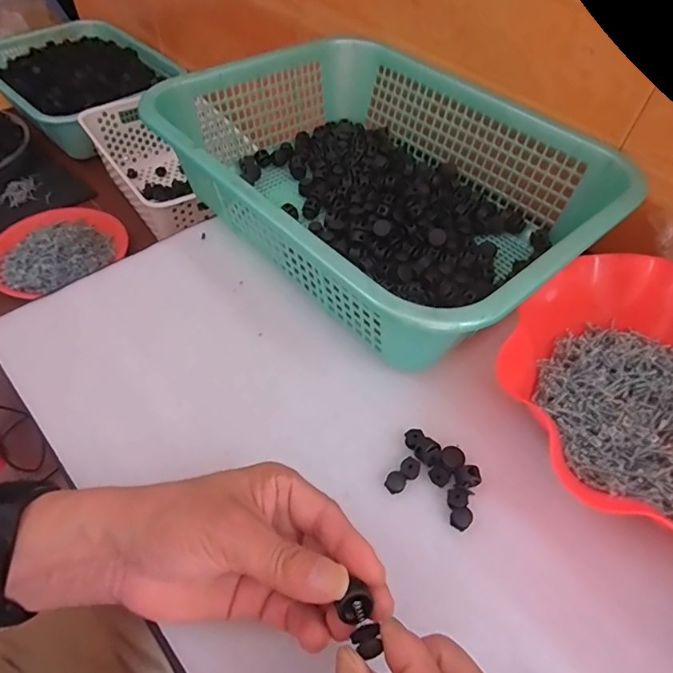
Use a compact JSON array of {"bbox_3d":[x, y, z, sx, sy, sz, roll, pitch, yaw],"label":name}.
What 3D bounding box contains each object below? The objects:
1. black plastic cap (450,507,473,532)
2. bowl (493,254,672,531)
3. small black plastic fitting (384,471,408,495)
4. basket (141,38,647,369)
[{"bbox_3d":[0.081,0.117,0.308,0.014,0.006,0.013,1,53,-1],"label":"black plastic cap"},{"bbox_3d":[0.230,0.039,0.335,0.210,0.068,0.206,1,53,-1],"label":"bowl"},{"bbox_3d":[0.040,0.098,0.321,0.014,0.004,0.013,1,53,-1],"label":"small black plastic fitting"},{"bbox_3d":[0.039,-0.149,0.451,0.290,0.101,0.385,-37,62,-26],"label":"basket"}]

